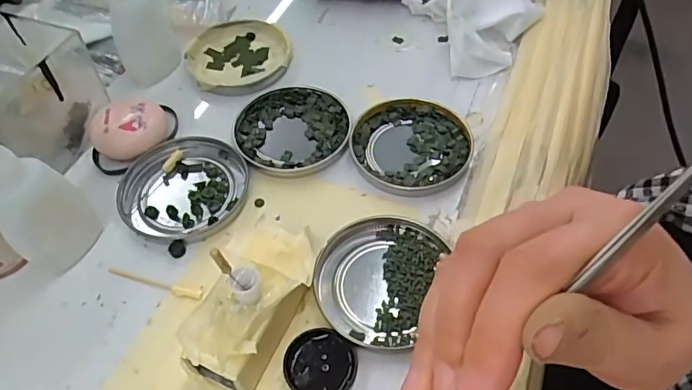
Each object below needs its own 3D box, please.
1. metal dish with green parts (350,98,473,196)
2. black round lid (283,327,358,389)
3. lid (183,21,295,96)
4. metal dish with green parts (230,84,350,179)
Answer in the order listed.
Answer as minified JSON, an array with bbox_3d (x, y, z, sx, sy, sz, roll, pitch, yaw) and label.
[{"bbox_3d":[0.043,-0.033,0.346,0.077,0.009,0.076,3,53,4],"label":"metal dish with green parts"},{"bbox_3d":[-0.013,0.085,0.261,0.034,0.006,0.034,-1,52,1],"label":"black round lid"},{"bbox_3d":[-0.083,-0.110,0.407,0.079,0.010,0.077,0,52,2],"label":"lid"},{"bbox_3d":[-0.037,-0.046,0.359,0.078,0.009,0.077,-1,52,1],"label":"metal dish with green parts"}]

